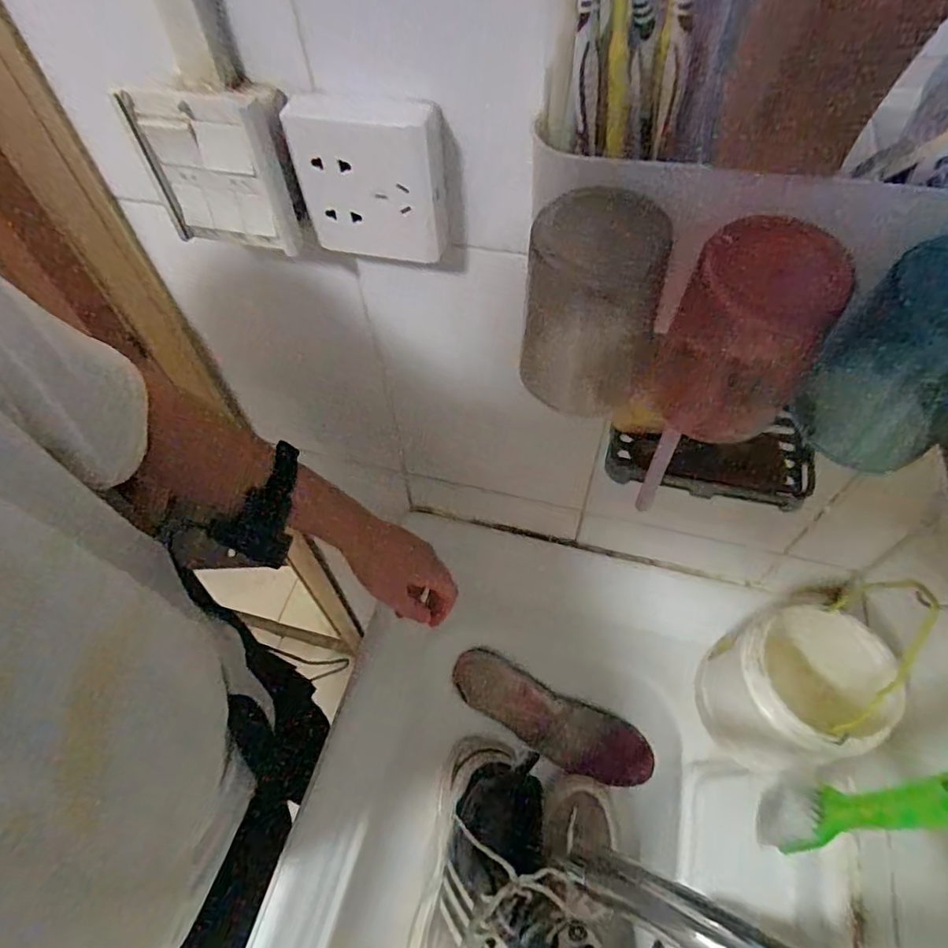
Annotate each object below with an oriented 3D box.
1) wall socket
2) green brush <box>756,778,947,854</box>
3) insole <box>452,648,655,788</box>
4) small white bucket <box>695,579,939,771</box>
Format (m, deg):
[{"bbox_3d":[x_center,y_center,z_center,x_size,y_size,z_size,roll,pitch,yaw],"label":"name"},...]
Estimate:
[{"bbox_3d":[-0.061,-0.174,0.342,0.084,0.091,0.027,7,57,7],"label":"wall socket"},{"bbox_3d":[0.218,0.196,0.340,0.037,0.186,0.034,-10,57,-5],"label":"green brush"},{"bbox_3d":[0.085,0.282,0.667,0.236,0.013,0.073,24,80,12],"label":"insole"},{"bbox_3d":[0.258,0.180,0.480,0.125,0.146,0.103,-12,57,-6],"label":"small white bucket"}]

